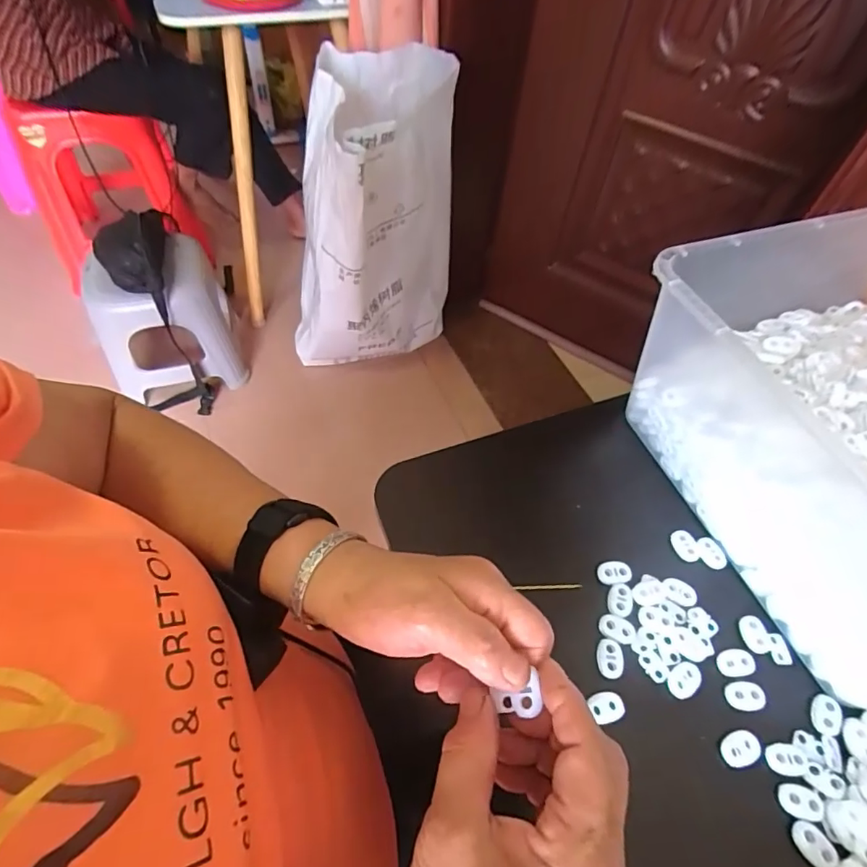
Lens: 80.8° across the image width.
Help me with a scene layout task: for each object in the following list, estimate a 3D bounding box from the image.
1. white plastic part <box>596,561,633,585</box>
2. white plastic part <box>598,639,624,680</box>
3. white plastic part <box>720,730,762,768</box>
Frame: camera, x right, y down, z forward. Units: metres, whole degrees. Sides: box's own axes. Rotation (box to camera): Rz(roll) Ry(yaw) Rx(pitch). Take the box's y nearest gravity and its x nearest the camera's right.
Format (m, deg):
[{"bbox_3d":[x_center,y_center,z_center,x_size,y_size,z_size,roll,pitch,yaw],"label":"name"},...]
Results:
[{"bbox_3d":[0.123,0.095,0.348,0.023,0.004,0.015,2,56,-4],"label":"white plastic part"},{"bbox_3d":[0.110,0.140,0.316,0.016,0.004,0.022,7,56,0],"label":"white plastic part"},{"bbox_3d":[0.177,0.181,0.293,0.023,0.004,0.016,-18,59,-16],"label":"white plastic part"}]

